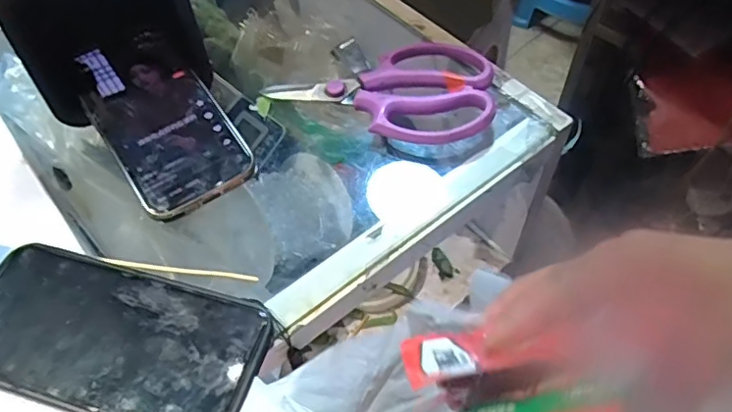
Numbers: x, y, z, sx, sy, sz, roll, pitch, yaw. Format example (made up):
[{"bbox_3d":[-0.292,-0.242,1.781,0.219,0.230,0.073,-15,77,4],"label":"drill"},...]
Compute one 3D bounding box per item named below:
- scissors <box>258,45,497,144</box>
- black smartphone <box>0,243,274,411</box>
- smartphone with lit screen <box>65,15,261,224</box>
[{"bbox_3d":[0.010,-0.081,0.392,0.151,0.017,0.085,5,55,5],"label":"scissors"},{"bbox_3d":[-0.133,0.068,0.294,0.159,0.015,0.077,13,56,11],"label":"black smartphone"},{"bbox_3d":[-0.140,-0.064,0.373,0.073,0.006,0.156,-32,68,-16],"label":"smartphone with lit screen"}]

